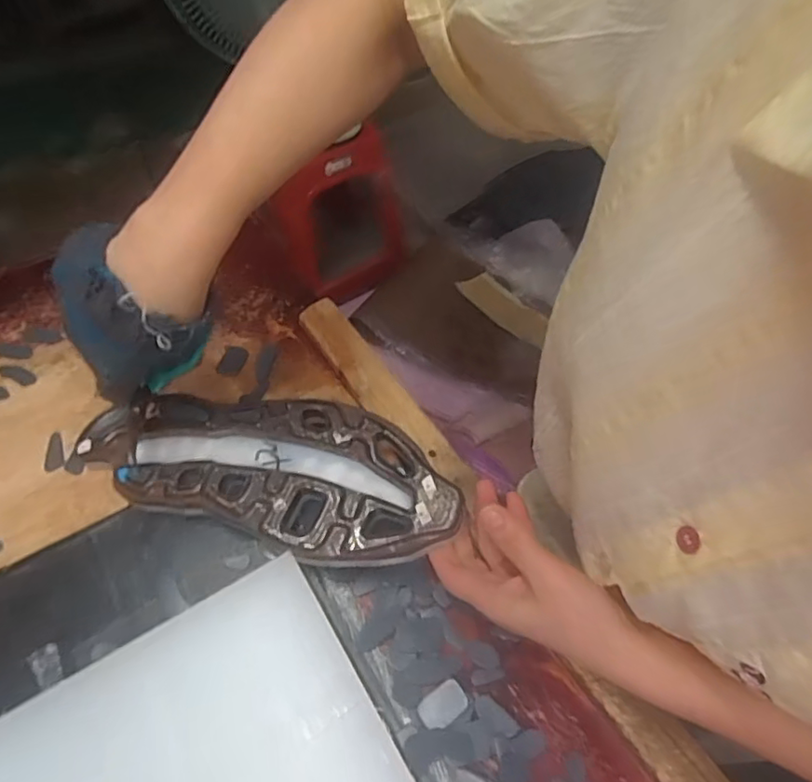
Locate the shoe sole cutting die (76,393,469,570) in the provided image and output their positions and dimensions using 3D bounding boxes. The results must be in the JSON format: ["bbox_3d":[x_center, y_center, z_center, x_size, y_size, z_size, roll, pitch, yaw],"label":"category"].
[{"bbox_3d":[-0.103,0.052,0.433,0.284,0.019,0.113,10,55,15],"label":"shoe sole cutting die"}]

